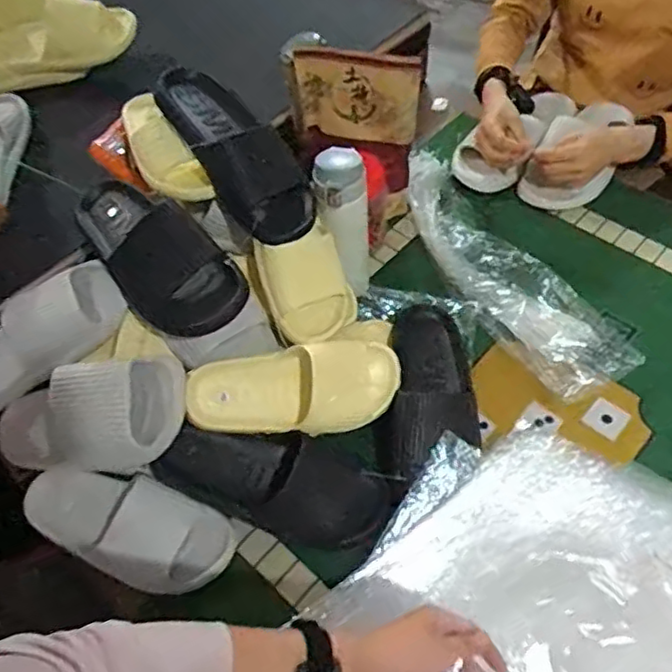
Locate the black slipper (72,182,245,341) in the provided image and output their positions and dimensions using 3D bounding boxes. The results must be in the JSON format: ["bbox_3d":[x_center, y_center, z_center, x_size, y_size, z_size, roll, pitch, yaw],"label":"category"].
[{"bbox_3d":[-0.215,-0.103,0.743,0.103,0.081,0.277,-36,61,-18],"label":"black slipper"}]

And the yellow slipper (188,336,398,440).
[{"bbox_3d":[-0.047,0.062,0.747,0.244,0.067,0.105,-7,98,-7],"label":"yellow slipper"}]

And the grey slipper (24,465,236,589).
[{"bbox_3d":[-0.242,0.209,0.732,0.254,0.065,0.100,15,59,14],"label":"grey slipper"}]

